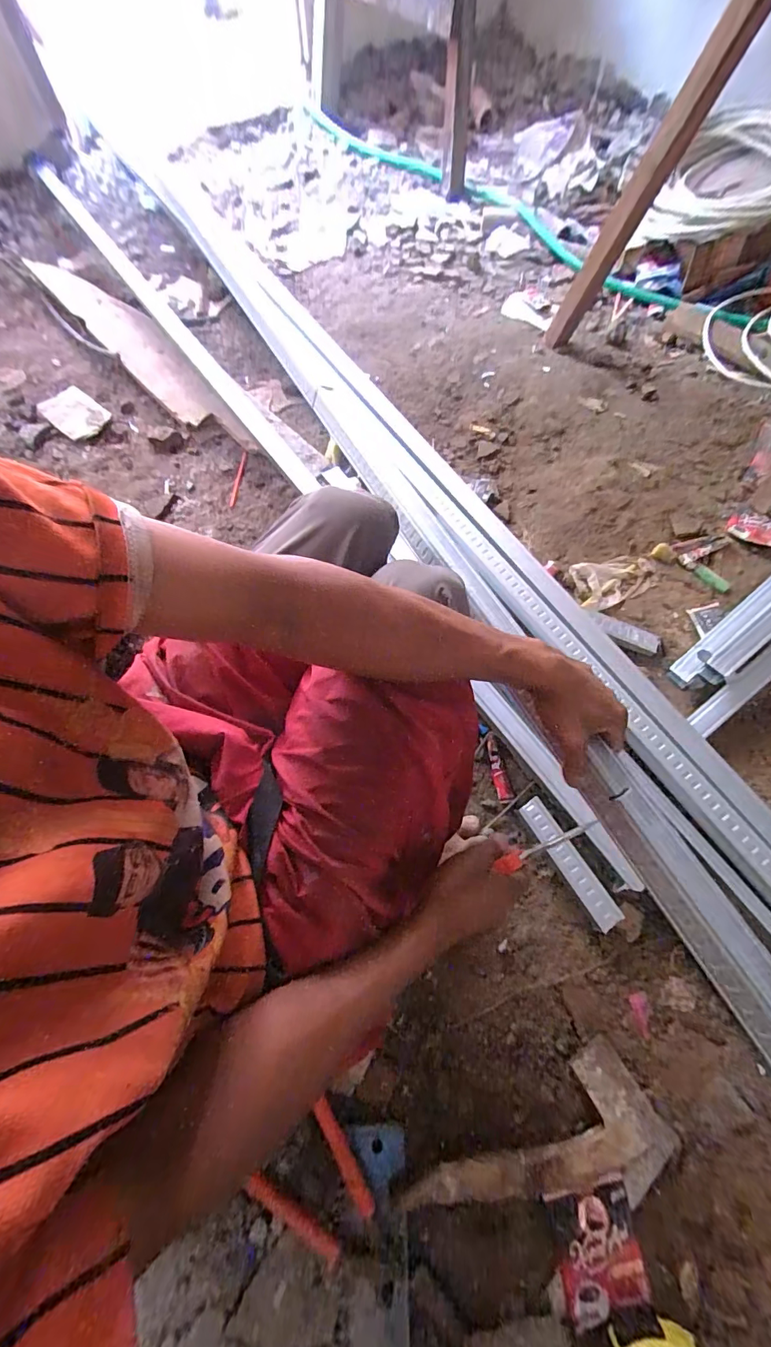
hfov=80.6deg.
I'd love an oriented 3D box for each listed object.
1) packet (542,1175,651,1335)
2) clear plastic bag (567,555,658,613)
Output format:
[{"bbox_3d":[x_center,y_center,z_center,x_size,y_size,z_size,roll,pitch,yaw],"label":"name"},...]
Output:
[{"bbox_3d":[0.217,0.600,0.474,0.099,0.026,0.107,-5,67,-1],"label":"packet"},{"bbox_3d":[0.436,-0.173,0.854,0.166,0.019,0.101,-11,67,-4],"label":"clear plastic bag"}]

